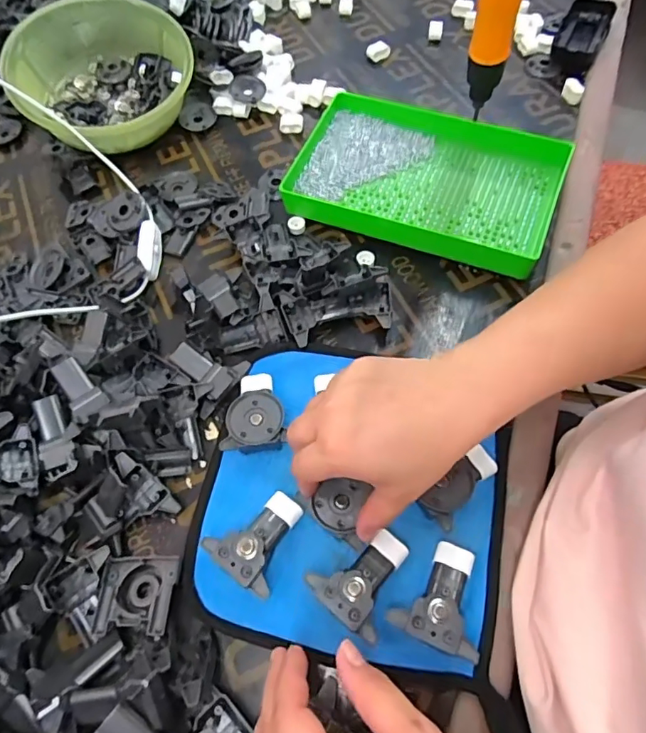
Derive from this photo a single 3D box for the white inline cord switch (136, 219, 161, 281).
[{"bbox_3d":[-0.166,-0.113,0.491,0.021,0.012,0.060,-8,75,0],"label":"white inline cord switch"}]

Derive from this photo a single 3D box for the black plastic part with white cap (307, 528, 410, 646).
[{"bbox_3d":[0.028,0.138,0.341,0.052,0.023,0.063,35,69,20],"label":"black plastic part with white cap"}]

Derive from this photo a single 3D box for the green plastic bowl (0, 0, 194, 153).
[{"bbox_3d":[-0.242,-0.322,0.576,0.192,0.088,0.188,-25,63,-10],"label":"green plastic bowl"}]

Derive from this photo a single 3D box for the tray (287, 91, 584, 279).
[{"bbox_3d":[0.097,-0.180,0.500,0.247,0.046,0.146,20,65,14],"label":"tray"}]

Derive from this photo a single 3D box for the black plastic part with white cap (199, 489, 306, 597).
[{"bbox_3d":[-0.043,0.117,0.357,0.054,0.023,0.063,34,69,20],"label":"black plastic part with white cap"}]

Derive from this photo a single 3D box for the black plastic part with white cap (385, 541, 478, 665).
[{"bbox_3d":[0.077,0.146,0.332,0.054,0.015,0.064,16,64,12],"label":"black plastic part with white cap"}]

